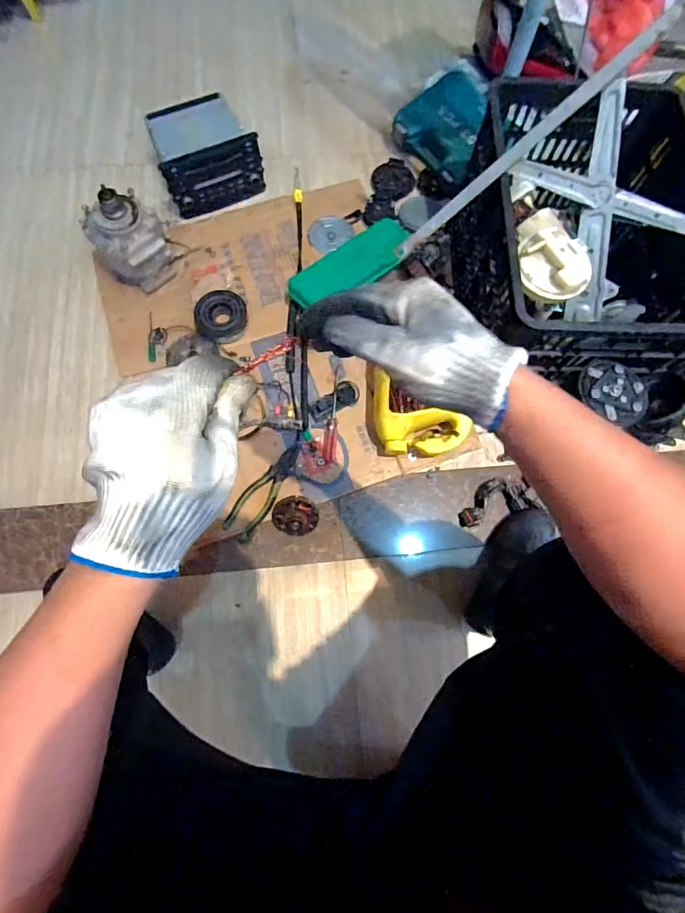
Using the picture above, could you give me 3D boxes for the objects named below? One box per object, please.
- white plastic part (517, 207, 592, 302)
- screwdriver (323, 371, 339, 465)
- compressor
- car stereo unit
[{"bbox_3d":[0.329,-0.311,0.683,0.109,0.040,0.135,-1,75,-2],"label":"white plastic part"},{"bbox_3d":[-0.020,-0.078,0.849,0.025,0.028,0.187,3,74,1],"label":"screwdriver"},{"bbox_3d":[-0.431,-0.439,0.879,0.152,0.175,0.147,-28,76,-8],"label":"compressor"},{"bbox_3d":[-0.302,-0.667,0.970,0.209,0.126,0.182,-23,75,-7],"label":"car stereo unit"}]

